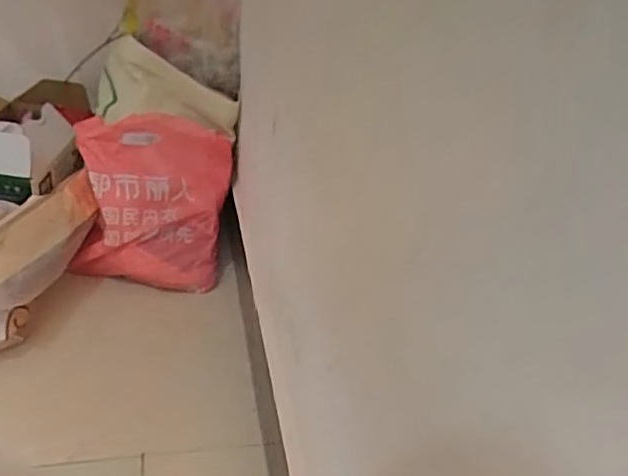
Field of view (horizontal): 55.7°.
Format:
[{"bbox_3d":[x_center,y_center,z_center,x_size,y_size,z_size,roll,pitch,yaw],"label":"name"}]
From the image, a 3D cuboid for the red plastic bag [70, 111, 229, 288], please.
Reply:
[{"bbox_3d":[-0.269,-0.057,1.008,0.250,0.256,0.169,2,36,-10],"label":"red plastic bag"}]

